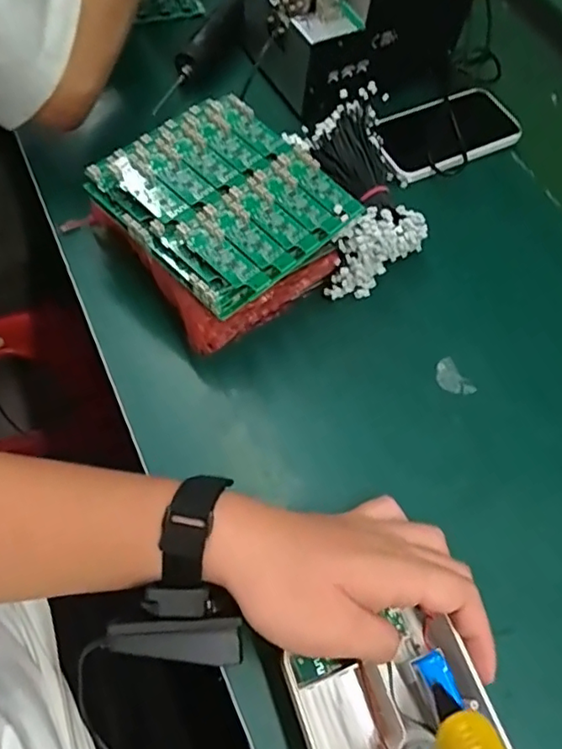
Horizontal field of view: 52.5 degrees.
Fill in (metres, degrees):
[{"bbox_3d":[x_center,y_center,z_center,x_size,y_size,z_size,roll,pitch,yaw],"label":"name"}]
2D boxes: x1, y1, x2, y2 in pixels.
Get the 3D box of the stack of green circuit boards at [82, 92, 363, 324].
[{"bbox_3d":[-0.039,-0.129,0.411,0.132,0.028,0.151,-41,72,-21],"label":"stack of green circuit boards"}]

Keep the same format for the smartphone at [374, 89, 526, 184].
[{"bbox_3d":[0.158,-0.235,0.555,0.161,0.015,0.080,-26,71,-18],"label":"smartphone"}]

